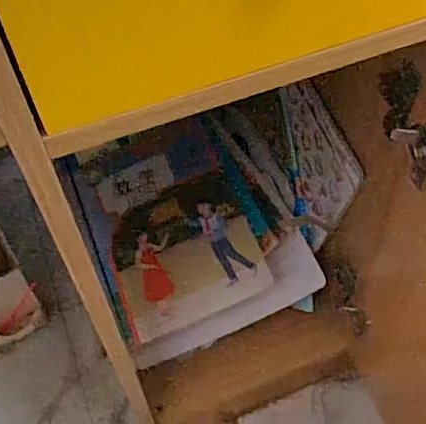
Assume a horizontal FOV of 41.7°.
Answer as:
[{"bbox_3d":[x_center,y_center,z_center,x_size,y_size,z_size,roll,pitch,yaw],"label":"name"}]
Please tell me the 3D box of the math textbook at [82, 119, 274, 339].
[{"bbox_3d":[-0.058,0.010,0.714,0.181,0.022,0.255,-25,69,4],"label":"math textbook"}]

